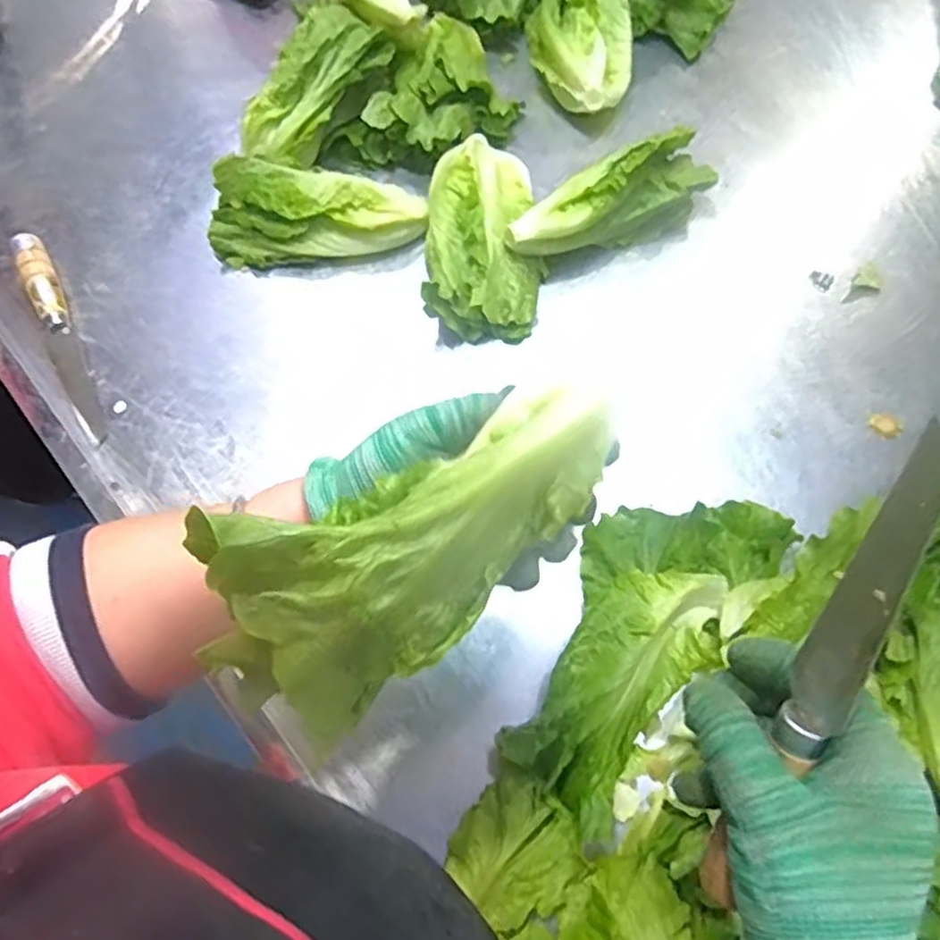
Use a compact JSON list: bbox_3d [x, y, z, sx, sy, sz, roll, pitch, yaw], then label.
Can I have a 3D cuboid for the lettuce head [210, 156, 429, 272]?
[{"bbox_3d":[-0.128,-0.210,0.599,0.179,0.055,0.067,4,68,4],"label":"lettuce head"}]

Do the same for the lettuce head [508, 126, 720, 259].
[{"bbox_3d":[0.111,-0.215,0.589,0.177,0.071,0.054,-23,69,-7],"label":"lettuce head"}]

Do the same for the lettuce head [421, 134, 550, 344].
[{"bbox_3d":[0.012,-0.194,0.592,0.094,0.054,0.181,0,68,2],"label":"lettuce head"}]

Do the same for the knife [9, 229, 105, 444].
[{"bbox_3d":[-0.329,-0.107,0.575,0.025,0.025,0.199,-24,69,-8],"label":"knife"}]

